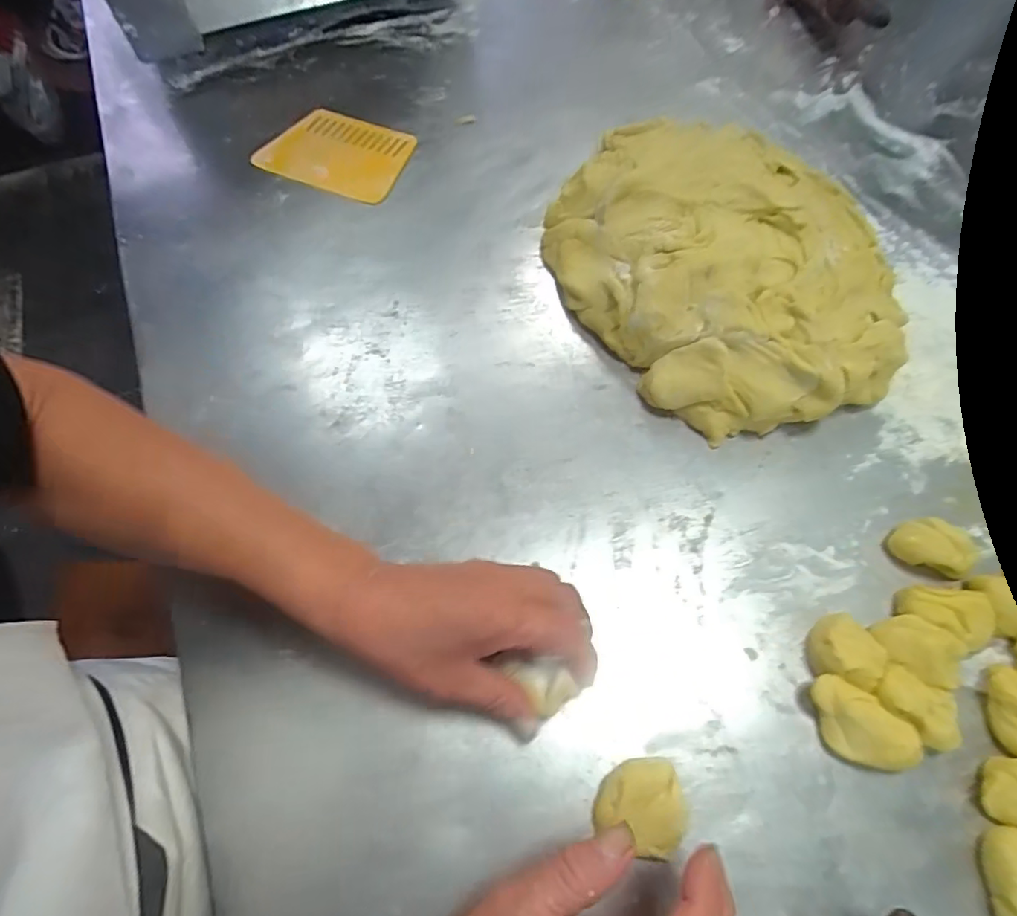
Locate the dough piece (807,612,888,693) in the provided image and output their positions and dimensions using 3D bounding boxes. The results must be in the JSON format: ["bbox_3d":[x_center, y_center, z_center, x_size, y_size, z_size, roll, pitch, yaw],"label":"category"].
[{"bbox_3d":[0.213,0.122,0.345,0.038,0.029,0.045,35,66,19],"label":"dough piece"}]

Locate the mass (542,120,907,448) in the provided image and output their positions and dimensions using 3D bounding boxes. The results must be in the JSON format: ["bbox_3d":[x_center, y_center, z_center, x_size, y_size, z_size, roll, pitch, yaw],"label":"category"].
[{"bbox_3d":[0.181,-0.179,0.488,0.261,0.072,0.335,-16,61,-9],"label":"mass"}]

